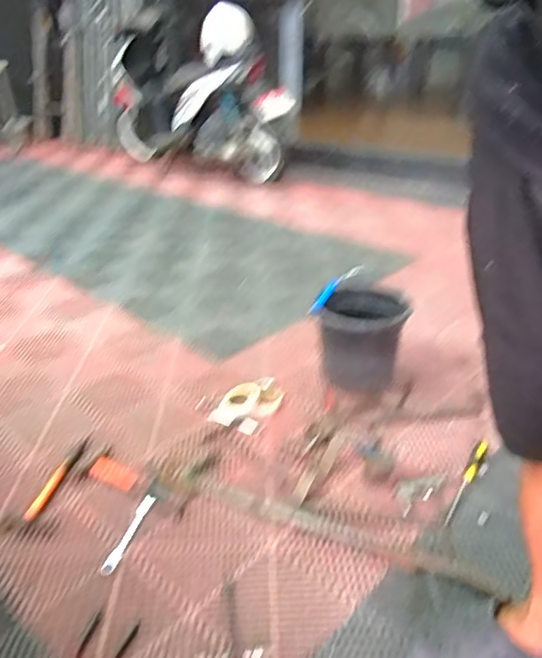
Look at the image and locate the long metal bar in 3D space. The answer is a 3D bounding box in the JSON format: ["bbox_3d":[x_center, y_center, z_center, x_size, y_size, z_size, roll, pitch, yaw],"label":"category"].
[{"bbox_3d":[0.127,0.394,1.107,0.629,0.011,0.047,13,32,24],"label":"long metal bar"}]

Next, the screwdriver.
[{"bbox_3d":[0.423,0.320,1.209,0.029,0.025,0.281,15,33,26],"label":"screwdriver"}]

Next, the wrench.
[{"bbox_3d":[-0.277,0.396,1.106,0.032,0.011,0.202,7,30,13],"label":"wrench"}]

